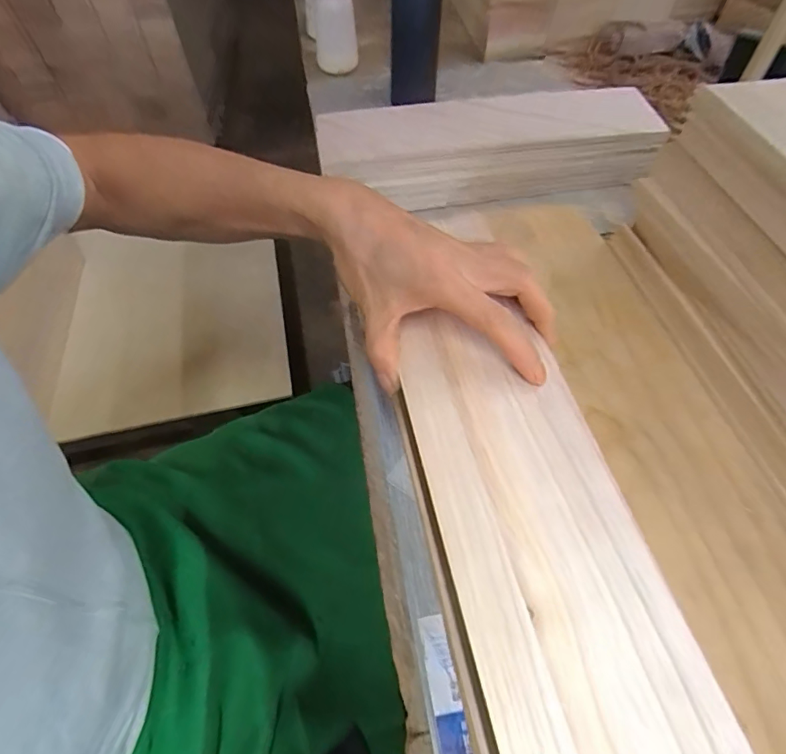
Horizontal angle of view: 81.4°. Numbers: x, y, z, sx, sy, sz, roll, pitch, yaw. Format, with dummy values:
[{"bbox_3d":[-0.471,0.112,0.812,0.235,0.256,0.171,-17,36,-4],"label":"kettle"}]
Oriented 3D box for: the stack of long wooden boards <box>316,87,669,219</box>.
[{"bbox_3d":[0.106,-0.257,0.533,0.366,0.095,0.094,-6,57,-2],"label":"stack of long wooden boards"}]

